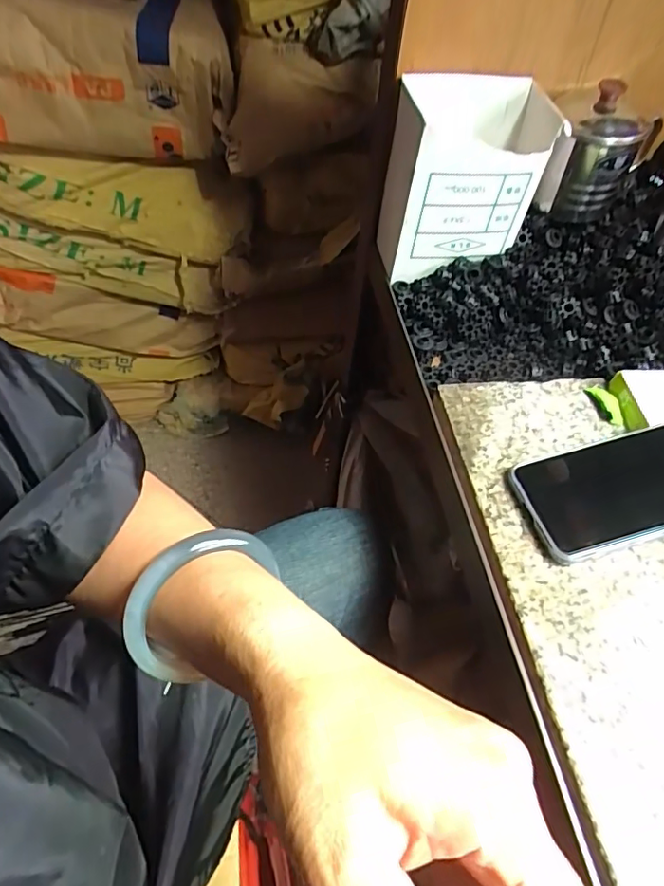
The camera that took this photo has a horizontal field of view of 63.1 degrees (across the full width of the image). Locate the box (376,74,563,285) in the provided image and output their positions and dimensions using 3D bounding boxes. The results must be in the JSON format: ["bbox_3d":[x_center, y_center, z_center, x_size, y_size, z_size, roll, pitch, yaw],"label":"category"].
[{"bbox_3d":[0.114,-0.231,0.482,0.123,0.137,0.084,-6,52,-10],"label":"box"}]

